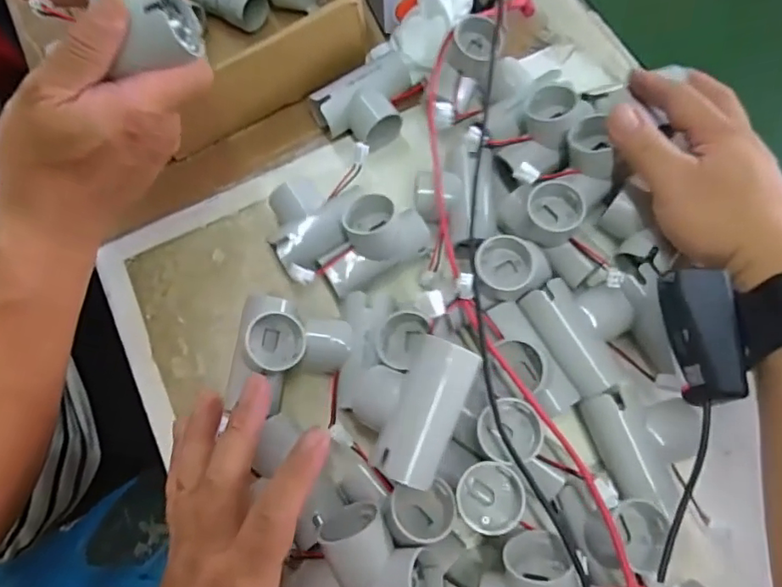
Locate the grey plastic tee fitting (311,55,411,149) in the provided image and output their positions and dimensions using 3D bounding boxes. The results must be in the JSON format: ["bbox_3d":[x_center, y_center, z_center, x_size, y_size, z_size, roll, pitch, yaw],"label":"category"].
[{"bbox_3d":[-0.016,-0.140,0.413,0.075,0.034,0.046,-34,73,-10],"label":"grey plastic tee fitting"}]

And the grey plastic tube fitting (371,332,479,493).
[{"bbox_3d":[0.019,0.066,0.299,0.034,0.042,0.074,23,72,9],"label":"grey plastic tube fitting"}]

